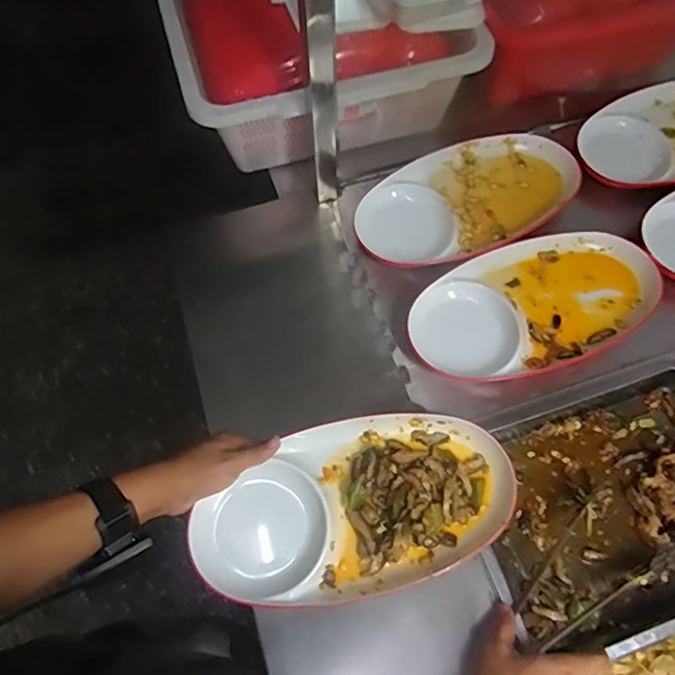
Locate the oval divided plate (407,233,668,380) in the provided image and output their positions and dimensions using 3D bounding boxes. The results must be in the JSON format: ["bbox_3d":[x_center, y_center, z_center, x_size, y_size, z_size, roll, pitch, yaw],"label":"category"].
[{"bbox_3d":[0.259,-0.045,0.709,0.331,0.036,0.179,-25,65,-12],"label":"oval divided plate"}]

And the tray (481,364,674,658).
[{"bbox_3d":[0.335,0.193,0.634,0.373,0.046,0.252,-18,64,-9],"label":"tray"}]

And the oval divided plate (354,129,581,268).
[{"bbox_3d":[0.194,-0.207,0.794,0.340,0.035,0.178,-25,65,-12],"label":"oval divided plate"}]

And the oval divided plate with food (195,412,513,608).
[{"bbox_3d":[0.021,0.179,0.578,0.334,0.041,0.172,-16,64,-8],"label":"oval divided plate with food"}]

